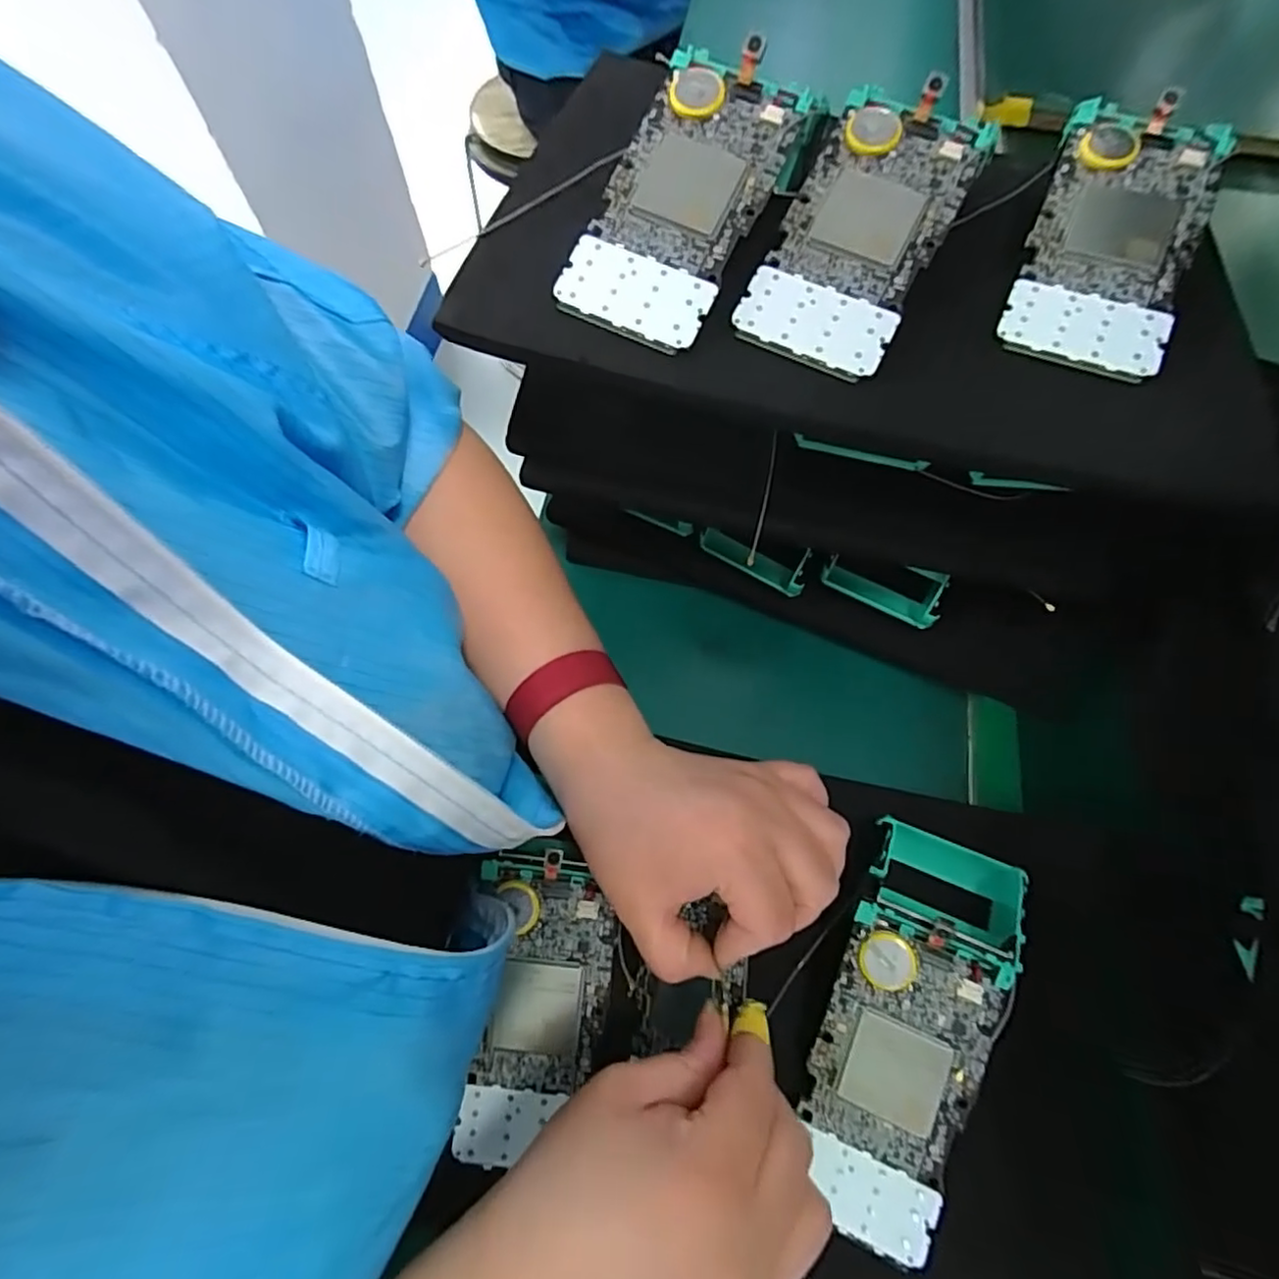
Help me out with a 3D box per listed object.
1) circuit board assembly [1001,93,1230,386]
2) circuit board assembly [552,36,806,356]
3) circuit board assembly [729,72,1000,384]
[{"bbox_3d":[0.214,-0.182,0.287,0.067,0.010,0.139,22,81,8],"label":"circuit board assembly"},{"bbox_3d":[0.020,-0.195,0.279,0.065,0.005,0.137,26,86,6],"label":"circuit board assembly"},{"bbox_3d":[0.099,-0.181,0.280,0.064,0.007,0.139,28,84,10],"label":"circuit board assembly"}]

